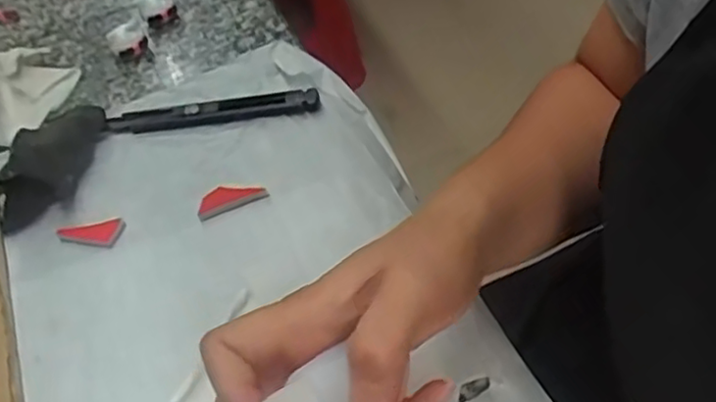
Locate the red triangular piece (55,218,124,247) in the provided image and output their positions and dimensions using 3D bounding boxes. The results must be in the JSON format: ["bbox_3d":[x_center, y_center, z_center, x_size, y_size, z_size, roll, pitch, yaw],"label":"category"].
[{"bbox_3d":[-0.147,0.015,0.369,0.035,0.004,0.019,9,54,10],"label":"red triangular piece"}]

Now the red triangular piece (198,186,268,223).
[{"bbox_3d":[-0.071,-0.002,0.371,0.038,0.009,0.015,-23,55,-14],"label":"red triangular piece"}]

